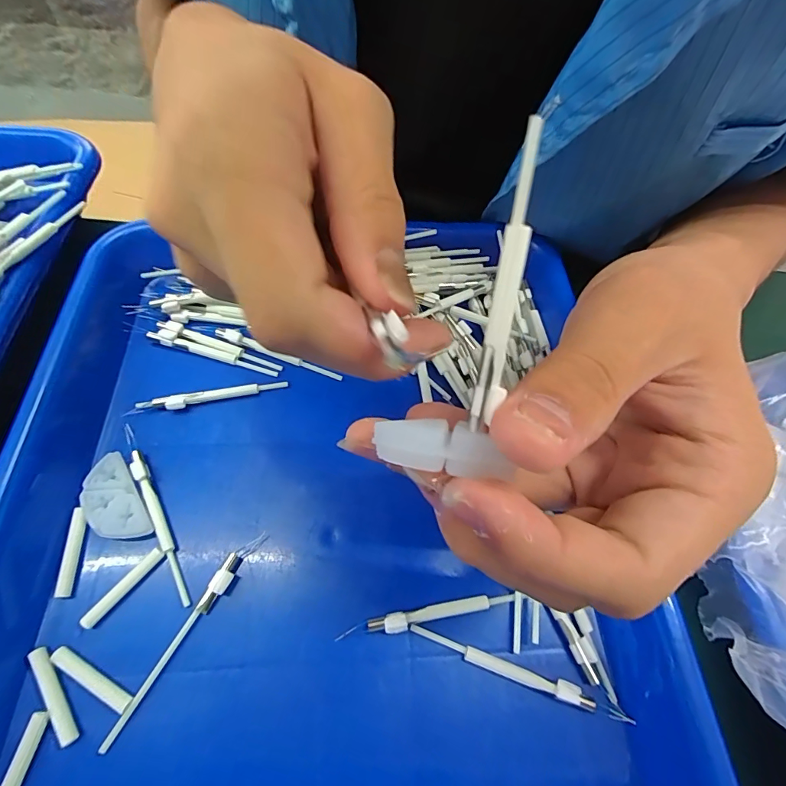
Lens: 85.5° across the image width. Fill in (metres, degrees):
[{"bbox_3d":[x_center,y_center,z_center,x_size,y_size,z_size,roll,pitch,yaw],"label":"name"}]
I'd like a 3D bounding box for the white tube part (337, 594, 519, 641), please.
[{"bbox_3d":[0.014,0.085,0.163,0.068,0.004,0.006,-7,63,-7],"label":"white tube part"}]

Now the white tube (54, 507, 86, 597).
[{"bbox_3d":[-0.128,0.063,0.169,0.005,0.004,0.033,-4,62,-6],"label":"white tube"}]

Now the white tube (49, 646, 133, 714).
[{"bbox_3d":[-0.107,0.101,0.150,0.033,0.004,0.006,28,64,11],"label":"white tube"}]

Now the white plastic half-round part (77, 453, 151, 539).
[{"bbox_3d":[-0.117,0.045,0.177,0.020,0.007,0.038,-29,67,-18],"label":"white plastic half-round part"}]

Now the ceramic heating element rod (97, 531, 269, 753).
[{"bbox_3d":[-0.077,0.088,0.159,0.008,0.004,0.081,29,64,11],"label":"ceramic heating element rod"}]

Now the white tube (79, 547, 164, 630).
[{"bbox_3d":[-0.105,0.075,0.165,0.005,0.004,0.034,36,65,15],"label":"white tube"}]

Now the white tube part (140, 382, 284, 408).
[{"bbox_3d":[-0.086,0.001,0.205,0.067,0.005,0.007,-12,63,-10],"label":"white tube part"}]

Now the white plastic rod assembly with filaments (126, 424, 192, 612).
[{"bbox_3d":[-0.100,0.048,0.178,0.005,0.005,0.082,-28,67,-17],"label":"white plastic rod assembly with filaments"}]

